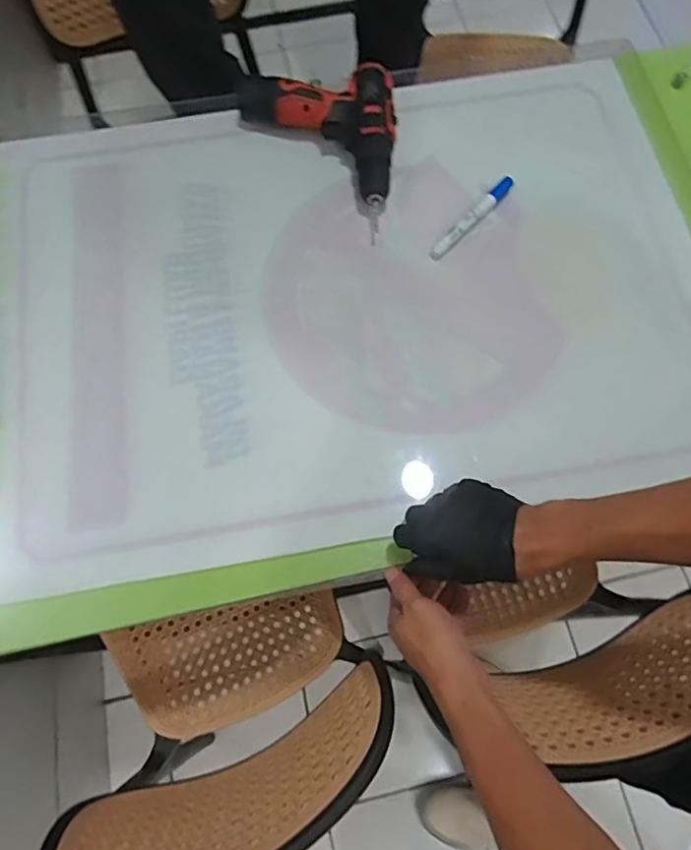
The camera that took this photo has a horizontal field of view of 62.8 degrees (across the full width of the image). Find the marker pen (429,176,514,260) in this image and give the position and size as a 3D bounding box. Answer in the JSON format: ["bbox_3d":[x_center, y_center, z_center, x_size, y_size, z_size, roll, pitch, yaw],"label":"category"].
[{"bbox_3d":[0.155,-0.252,0.689,0.019,0.016,0.143,41,77,13],"label":"marker pen"}]

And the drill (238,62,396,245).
[{"bbox_3d":[-0.036,-0.345,0.701,0.192,0.062,0.219,0,72,1],"label":"drill"}]

